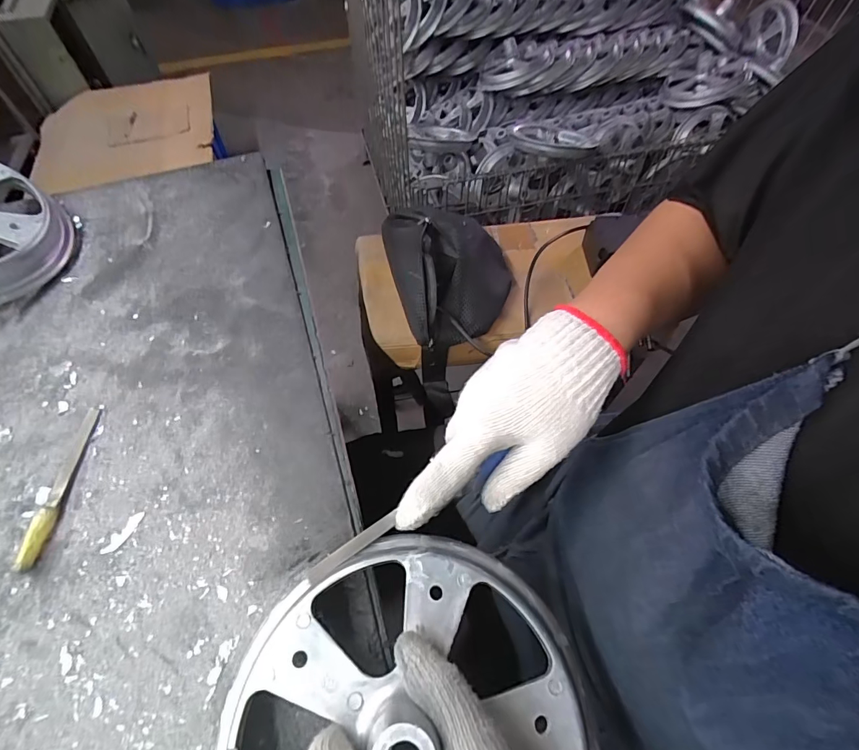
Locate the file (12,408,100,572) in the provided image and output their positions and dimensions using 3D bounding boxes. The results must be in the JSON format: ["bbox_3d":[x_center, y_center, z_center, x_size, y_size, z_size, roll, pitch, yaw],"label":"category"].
[{"bbox_3d":[-0.282,0.081,0.327,0.012,0.010,0.124,-1,58,-1],"label":"file"}]

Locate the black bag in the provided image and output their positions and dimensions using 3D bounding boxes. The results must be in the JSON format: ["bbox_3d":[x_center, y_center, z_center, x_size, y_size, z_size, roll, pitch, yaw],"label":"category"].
[{"bbox_3d":[0.027,-0.163,0.565,0.158,0.066,0.242,-10,59,-7],"label":"black bag"}]

